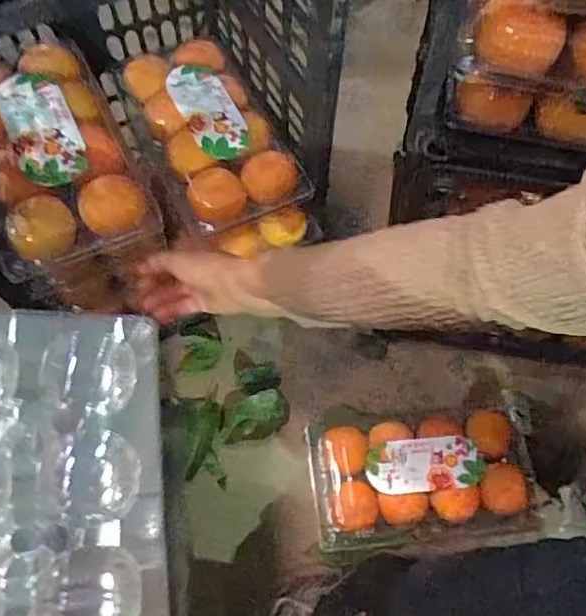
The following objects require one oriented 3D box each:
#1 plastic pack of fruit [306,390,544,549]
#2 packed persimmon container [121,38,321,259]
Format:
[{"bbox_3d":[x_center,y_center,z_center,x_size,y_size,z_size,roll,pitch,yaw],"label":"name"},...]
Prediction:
[{"bbox_3d":[0.158,0.188,0.664,0.266,0.053,0.157,-5,65,-3],"label":"plastic pack of fruit"},{"bbox_3d":[-0.082,-0.185,0.644,0.145,0.088,0.247,-21,67,-10],"label":"packed persimmon container"}]

